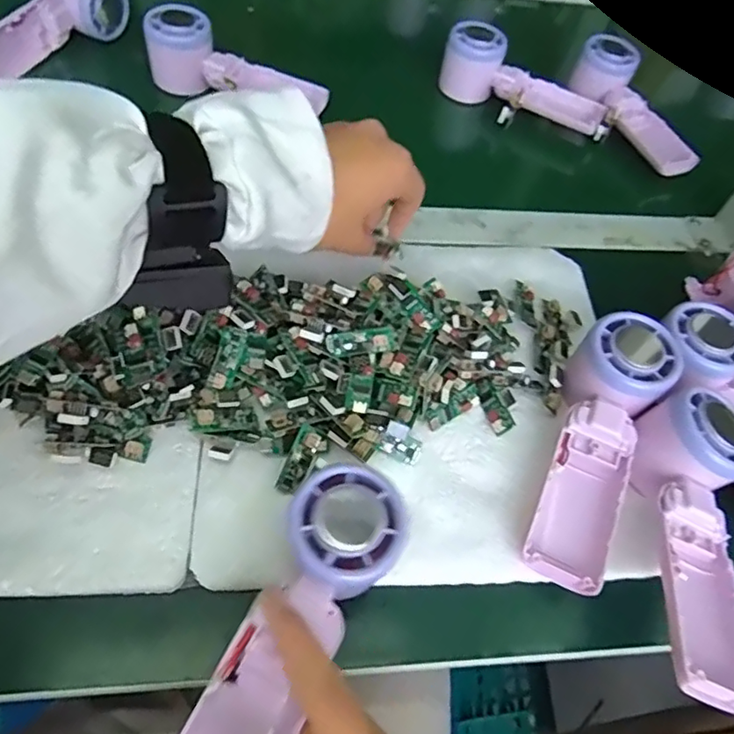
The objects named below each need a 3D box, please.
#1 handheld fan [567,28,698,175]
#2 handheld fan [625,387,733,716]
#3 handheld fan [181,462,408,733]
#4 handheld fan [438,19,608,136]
[{"bbox_3d":[0.251,-0.248,0.544,0.064,0.044,0.152,-13,60,-16],"label":"handheld fan"},{"bbox_3d":[0.174,0.088,0.307,0.063,0.041,0.161,21,57,6],"label":"handheld fan"},{"bbox_3d":[-0.036,0.120,0.252,0.049,0.025,0.164,27,71,12],"label":"handheld fan"},{"bbox_3d":[0.149,-0.268,0.550,0.169,0.053,0.069,24,57,7],"label":"handheld fan"}]

